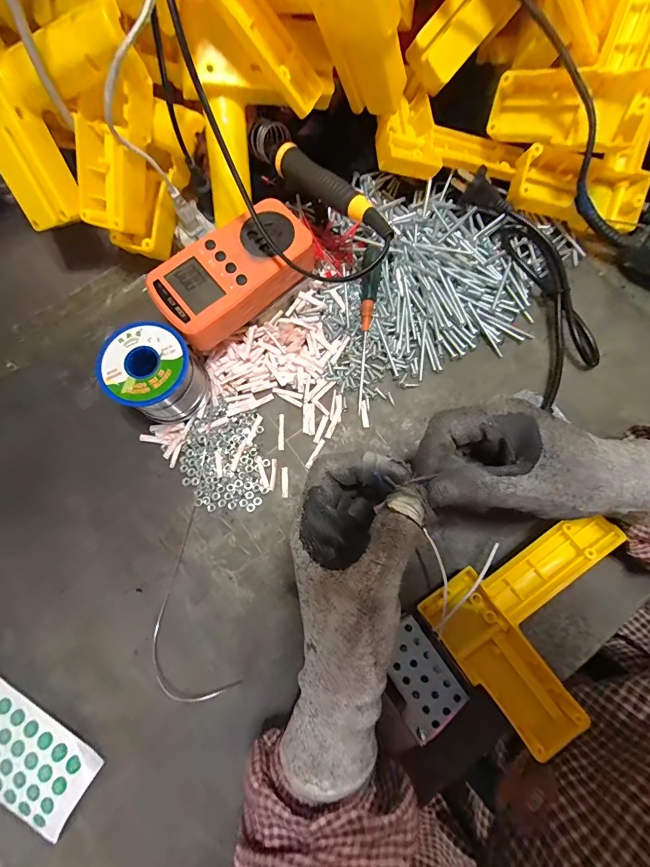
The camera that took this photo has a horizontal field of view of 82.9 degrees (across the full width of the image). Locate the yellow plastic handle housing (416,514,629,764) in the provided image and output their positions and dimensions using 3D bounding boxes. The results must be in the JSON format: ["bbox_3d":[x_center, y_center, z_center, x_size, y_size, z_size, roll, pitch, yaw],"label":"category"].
[{"bbox_3d":[0.157,0.126,0.260,0.139,0.037,0.109,-37,77,-8],"label":"yellow plastic handle housing"}]

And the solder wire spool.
[{"bbox_3d":[-0.133,-0.045,0.297,0.061,0.063,0.063,0,75,1],"label":"solder wire spool"}]

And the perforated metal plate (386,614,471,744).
[{"bbox_3d":[0.061,0.162,0.244,0.043,0.005,0.061,-36,77,-4],"label":"perforated metal plate"}]

